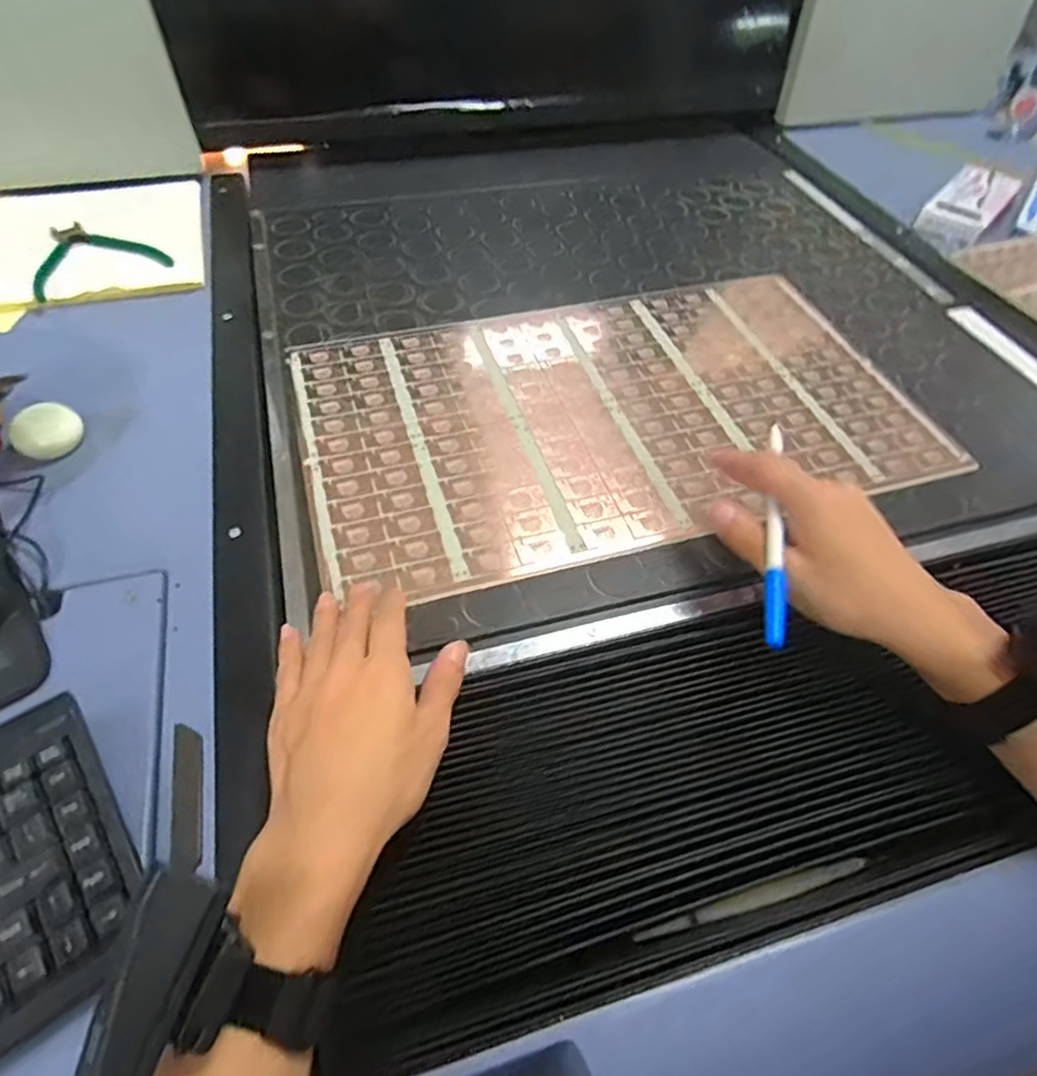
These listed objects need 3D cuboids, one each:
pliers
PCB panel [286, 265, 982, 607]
[{"bbox_3d":[-0.439,-0.296,0.682,0.124,0.011,0.137,-28,58,-23],"label":"pliers"},{"bbox_3d":[0.079,-0.112,0.567,0.502,0.006,0.287,-13,53,-12],"label":"PCB panel"}]

